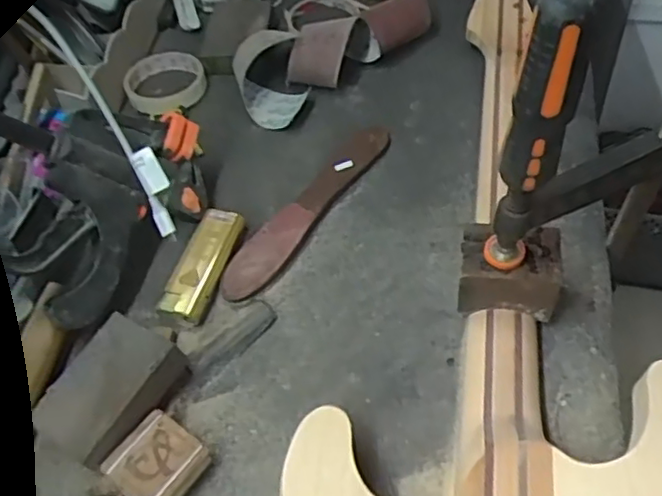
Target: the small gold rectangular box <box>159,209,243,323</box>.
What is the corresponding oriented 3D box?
[{"bbox_3d":[-0.108,0.012,0.538,0.039,0.018,0.103,10,56,13],"label":"small gold rectangular box"}]

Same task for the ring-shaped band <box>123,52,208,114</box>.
[{"bbox_3d":[-0.175,-0.177,0.676,0.082,0.026,0.082,-11,54,-2],"label":"ring-shaped band"}]

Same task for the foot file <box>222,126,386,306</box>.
[{"bbox_3d":[-0.022,-0.040,0.577,0.041,0.013,0.221,28,62,24],"label":"foot file"}]

